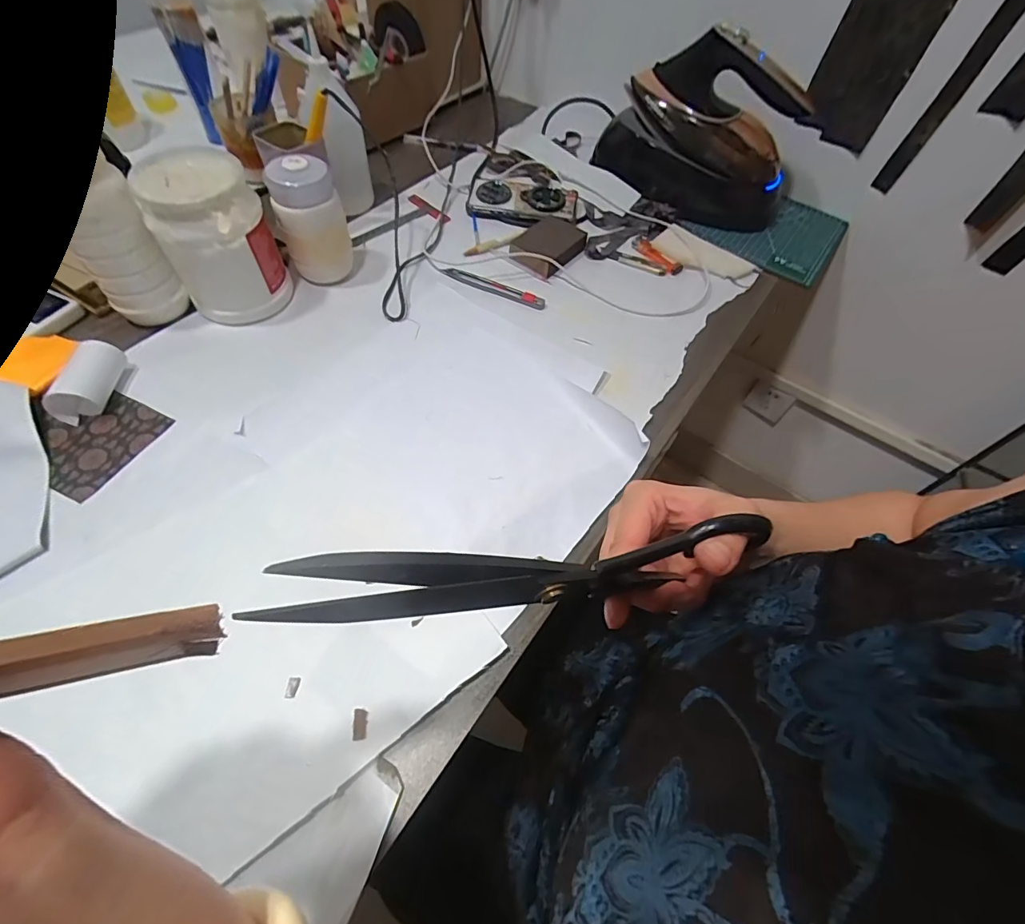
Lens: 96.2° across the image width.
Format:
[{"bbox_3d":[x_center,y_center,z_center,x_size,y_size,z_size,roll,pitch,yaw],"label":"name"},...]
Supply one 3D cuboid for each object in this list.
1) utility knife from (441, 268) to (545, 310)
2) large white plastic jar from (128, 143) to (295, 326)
[{"bbox_3d":[-0.027,-0.237,0.622,0.149,0.006,0.018,20,58,8],"label":"utility knife"},{"bbox_3d":[-0.335,-0.254,0.528,0.114,0.147,0.105,-28,63,-20],"label":"large white plastic jar"}]

